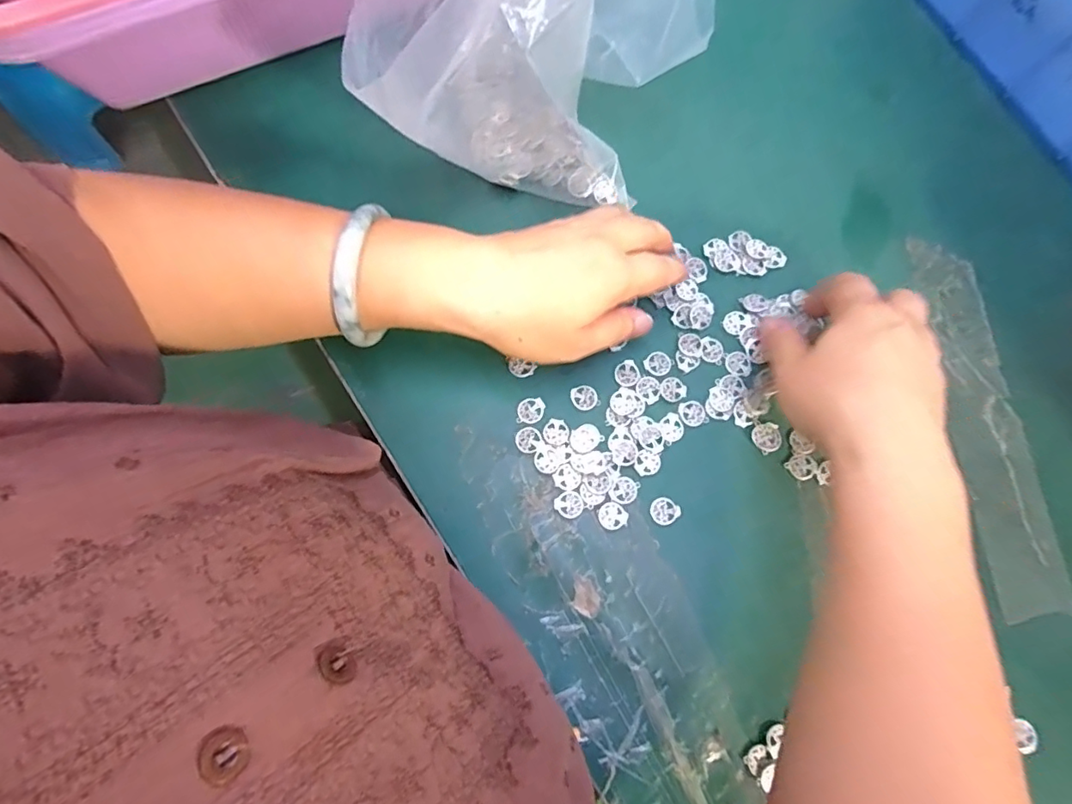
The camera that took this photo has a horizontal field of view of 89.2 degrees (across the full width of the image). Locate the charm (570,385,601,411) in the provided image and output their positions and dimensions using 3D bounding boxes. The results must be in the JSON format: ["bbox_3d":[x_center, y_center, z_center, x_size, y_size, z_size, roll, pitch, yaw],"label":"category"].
[{"bbox_3d":[0.029,-0.003,0.319,0.016,0.004,0.015,0,78,-1],"label":"charm"}]

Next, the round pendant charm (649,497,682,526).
[{"bbox_3d":[0.073,0.061,0.307,0.017,0.004,0.015,-25,79,-7],"label":"round pendant charm"}]

